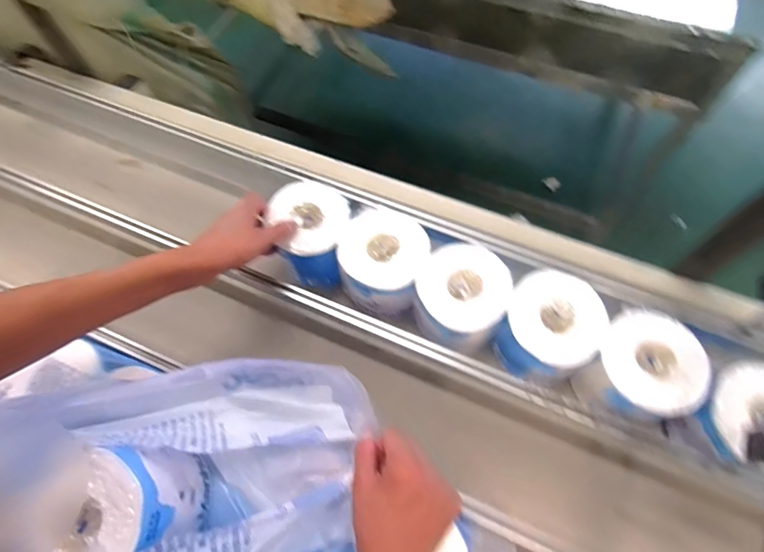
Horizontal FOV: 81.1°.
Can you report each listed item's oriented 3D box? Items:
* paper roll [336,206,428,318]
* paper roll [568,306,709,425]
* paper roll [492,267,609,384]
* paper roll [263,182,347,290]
[{"bbox_3d":[0.001,-0.017,0.609,0.112,0.096,0.115,0,65,0],"label":"paper roll"},{"bbox_3d":[0.299,0.112,0.529,0.117,0.093,0.109,0,65,0],"label":"paper roll"},{"bbox_3d":[0.204,0.070,0.564,0.107,0.102,0.117,0,65,0],"label":"paper roll"},{"bbox_3d":[-0.100,-0.066,0.642,0.103,0.104,0.132,-6,65,-3],"label":"paper roll"}]

